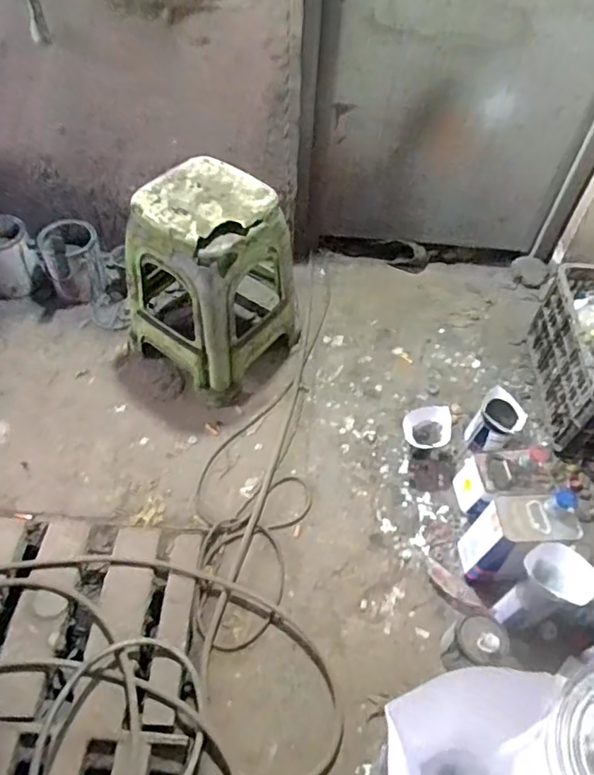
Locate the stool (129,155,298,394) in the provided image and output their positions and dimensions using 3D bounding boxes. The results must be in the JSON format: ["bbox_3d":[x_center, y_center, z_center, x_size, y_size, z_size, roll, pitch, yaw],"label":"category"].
[{"bbox_3d":[-0.201,-0.277,1.455,0.331,0.466,0.375,34,58,18],"label":"stool"}]

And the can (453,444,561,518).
[{"bbox_3d":[0.497,0.233,1.360,0.185,0.171,0.117,2,54,-2],"label":"can"}]

